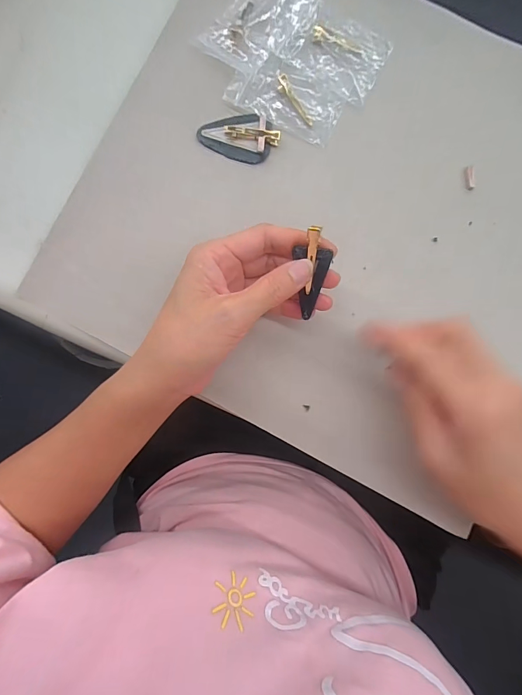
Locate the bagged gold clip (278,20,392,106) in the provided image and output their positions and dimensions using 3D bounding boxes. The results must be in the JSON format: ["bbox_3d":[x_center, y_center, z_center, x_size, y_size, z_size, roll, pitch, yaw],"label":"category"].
[{"bbox_3d":[0.062,-0.234,0.298,0.071,0.005,0.059,25,88,2],"label":"bagged gold clip"}]

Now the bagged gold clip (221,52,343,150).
[{"bbox_3d":[0.021,-0.204,0.296,0.089,0.006,0.051,26,88,2],"label":"bagged gold clip"}]

